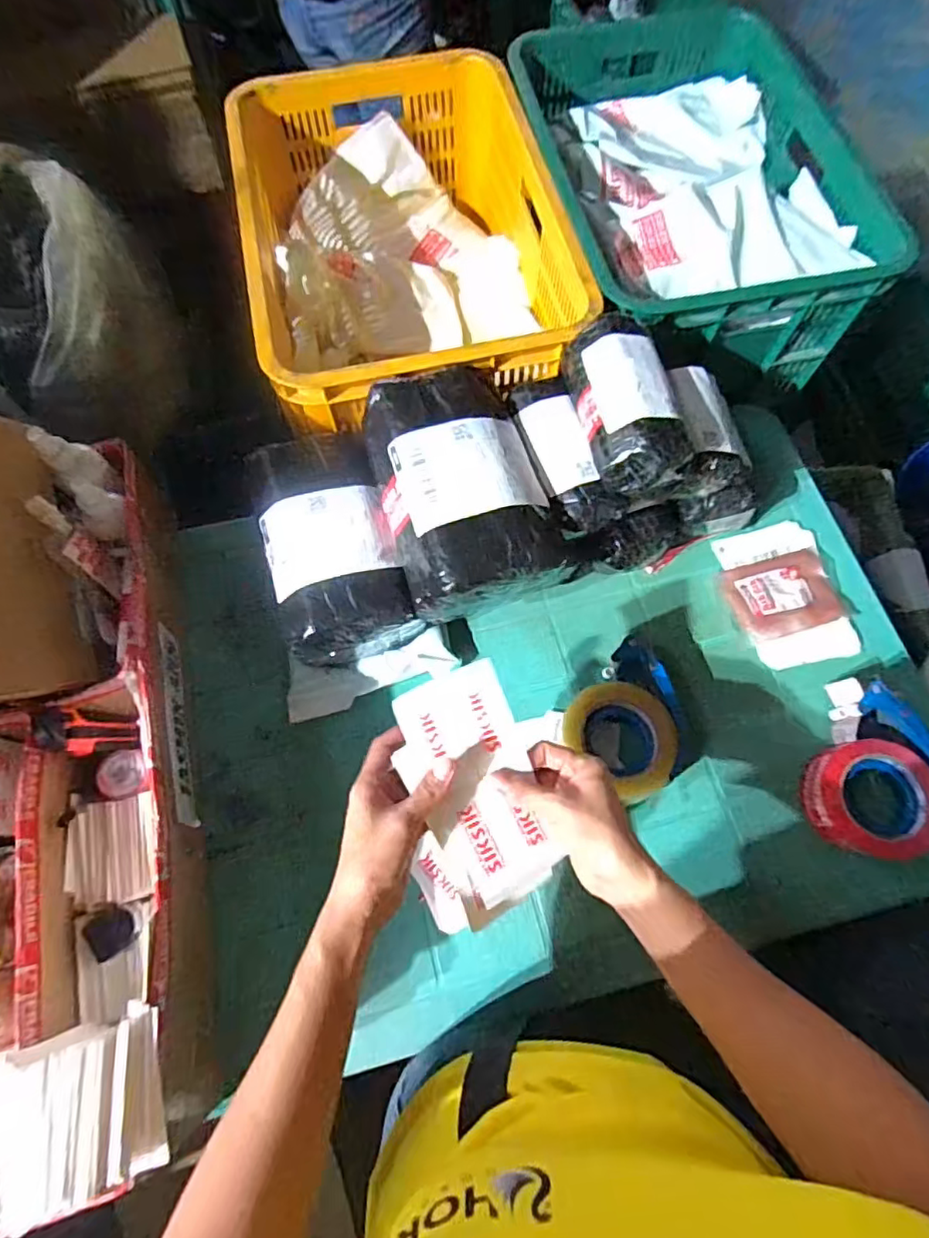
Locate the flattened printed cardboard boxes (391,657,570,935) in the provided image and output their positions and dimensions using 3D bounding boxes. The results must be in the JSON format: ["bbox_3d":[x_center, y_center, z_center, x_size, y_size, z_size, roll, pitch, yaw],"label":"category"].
[{"bbox_3d":[0.019,0.137,0.462,0.123,0.026,0.194,-8,85,-9],"label":"flattened printed cardboard boxes"}]

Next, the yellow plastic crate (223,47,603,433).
[{"bbox_3d":[-0.078,-0.464,0.764,0.361,0.176,0.519,-11,70,-5],"label":"yellow plastic crate"}]

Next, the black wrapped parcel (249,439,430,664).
[{"bbox_3d":[-0.145,-0.069,0.650,0.132,0.105,0.226,-19,71,-7],"label":"black wrapped parcel"}]

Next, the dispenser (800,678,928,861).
[{"bbox_3d":[0.422,0.160,0.603,0.123,0.060,0.159,27,71,9],"label":"dispenser"}]

